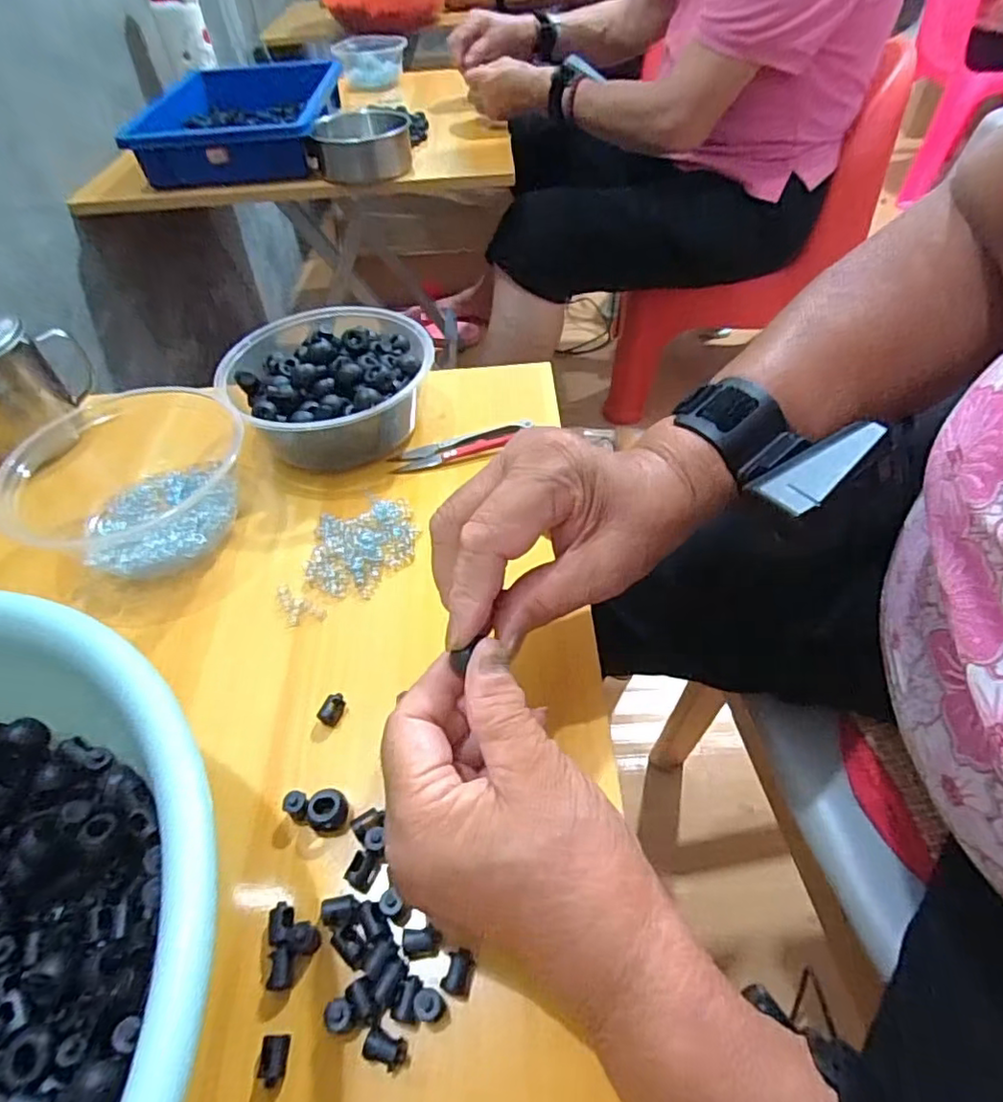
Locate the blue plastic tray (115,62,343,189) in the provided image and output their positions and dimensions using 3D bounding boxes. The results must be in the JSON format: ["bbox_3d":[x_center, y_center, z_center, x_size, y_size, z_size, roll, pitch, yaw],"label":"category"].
[{"bbox_3d":[-0.377,-0.623,0.898,0.257,0.068,0.341,-5,48,1],"label":"blue plastic tray"}]

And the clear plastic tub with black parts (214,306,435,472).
[{"bbox_3d":[-0.123,-0.114,0.437,0.148,0.064,0.152,0,49,5],"label":"clear plastic tub with black parts"}]

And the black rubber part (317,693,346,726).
[{"bbox_3d":[-0.084,0.078,0.307,0.008,0.007,0.015,18,53,20],"label":"black rubber part"}]

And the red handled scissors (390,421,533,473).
[{"bbox_3d":[-0.028,-0.074,0.432,0.096,0.009,0.021,-13,49,-6],"label":"red handled scissors"}]

